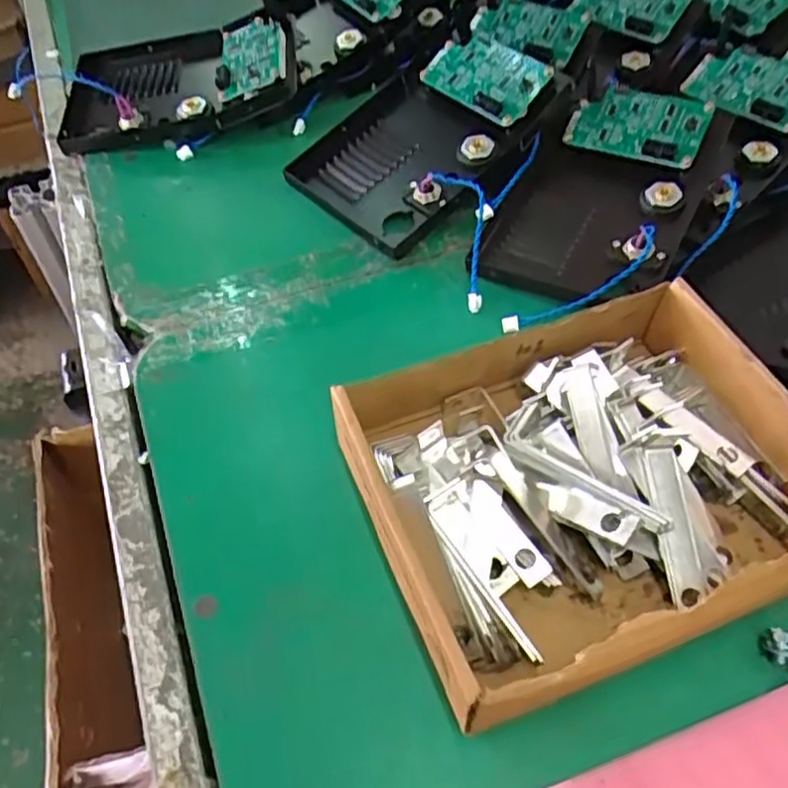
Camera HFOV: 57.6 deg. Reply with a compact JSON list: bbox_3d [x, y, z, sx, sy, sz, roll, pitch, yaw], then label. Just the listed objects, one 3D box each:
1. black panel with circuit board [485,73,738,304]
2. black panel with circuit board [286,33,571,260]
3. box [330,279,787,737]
[{"bbox_3d":[0.149,-0.145,0.503,0.126,0.041,0.190,24,57,16],"label":"black panel with circuit board"},{"bbox_3d":[0.021,-0.198,0.544,0.151,0.056,0.182,31,59,20],"label":"black panel with circuit board"},{"bbox_3d":[0.100,0.044,0.370,0.225,0.059,0.183,-17,56,-13],"label":"box"}]

